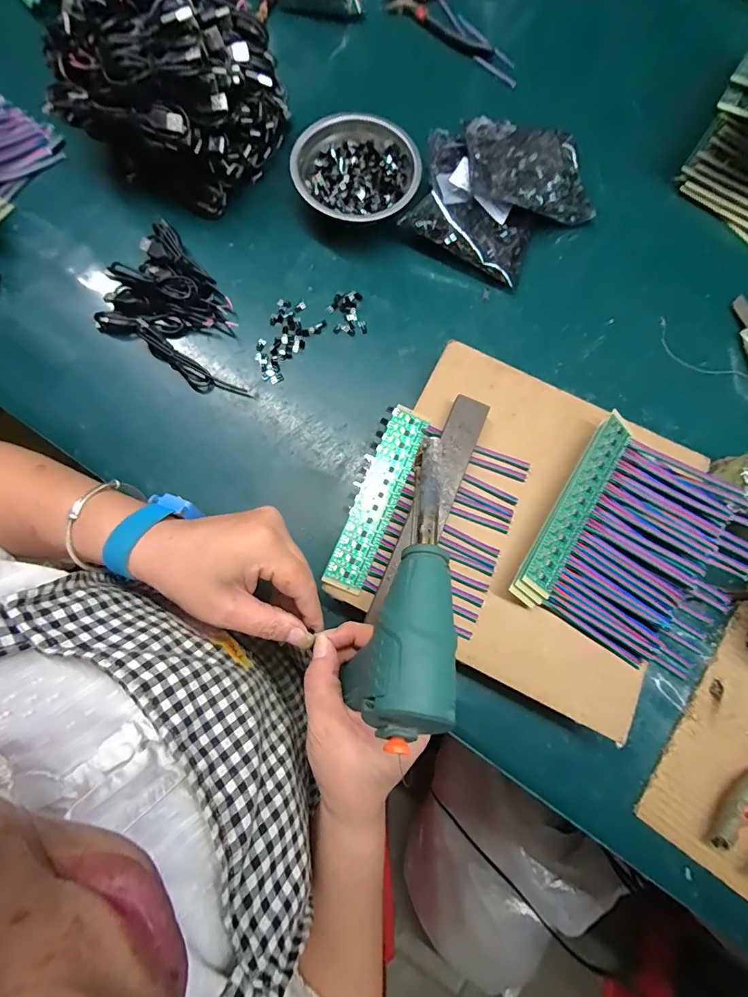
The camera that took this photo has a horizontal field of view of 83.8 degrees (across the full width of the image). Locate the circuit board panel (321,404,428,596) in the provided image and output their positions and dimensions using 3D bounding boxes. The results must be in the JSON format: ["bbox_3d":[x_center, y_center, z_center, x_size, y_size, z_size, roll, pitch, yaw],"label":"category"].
[{"bbox_3d":[0.001,-0.003,0.352,0.039,0.006,0.162,22,78,4],"label":"circuit board panel"}]

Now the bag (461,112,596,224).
[{"bbox_3d":[0.166,-0.348,0.442,0.139,0.019,0.109,4,77,-12],"label":"bag"}]

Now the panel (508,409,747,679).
[{"bbox_3d":[0.217,0.040,0.339,0.158,0.024,0.168,31,78,5],"label":"panel"}]

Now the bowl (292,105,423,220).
[{"bbox_3d":[-0.019,-0.339,0.440,0.126,0.035,0.129,0,77,-2],"label":"bowl"}]

